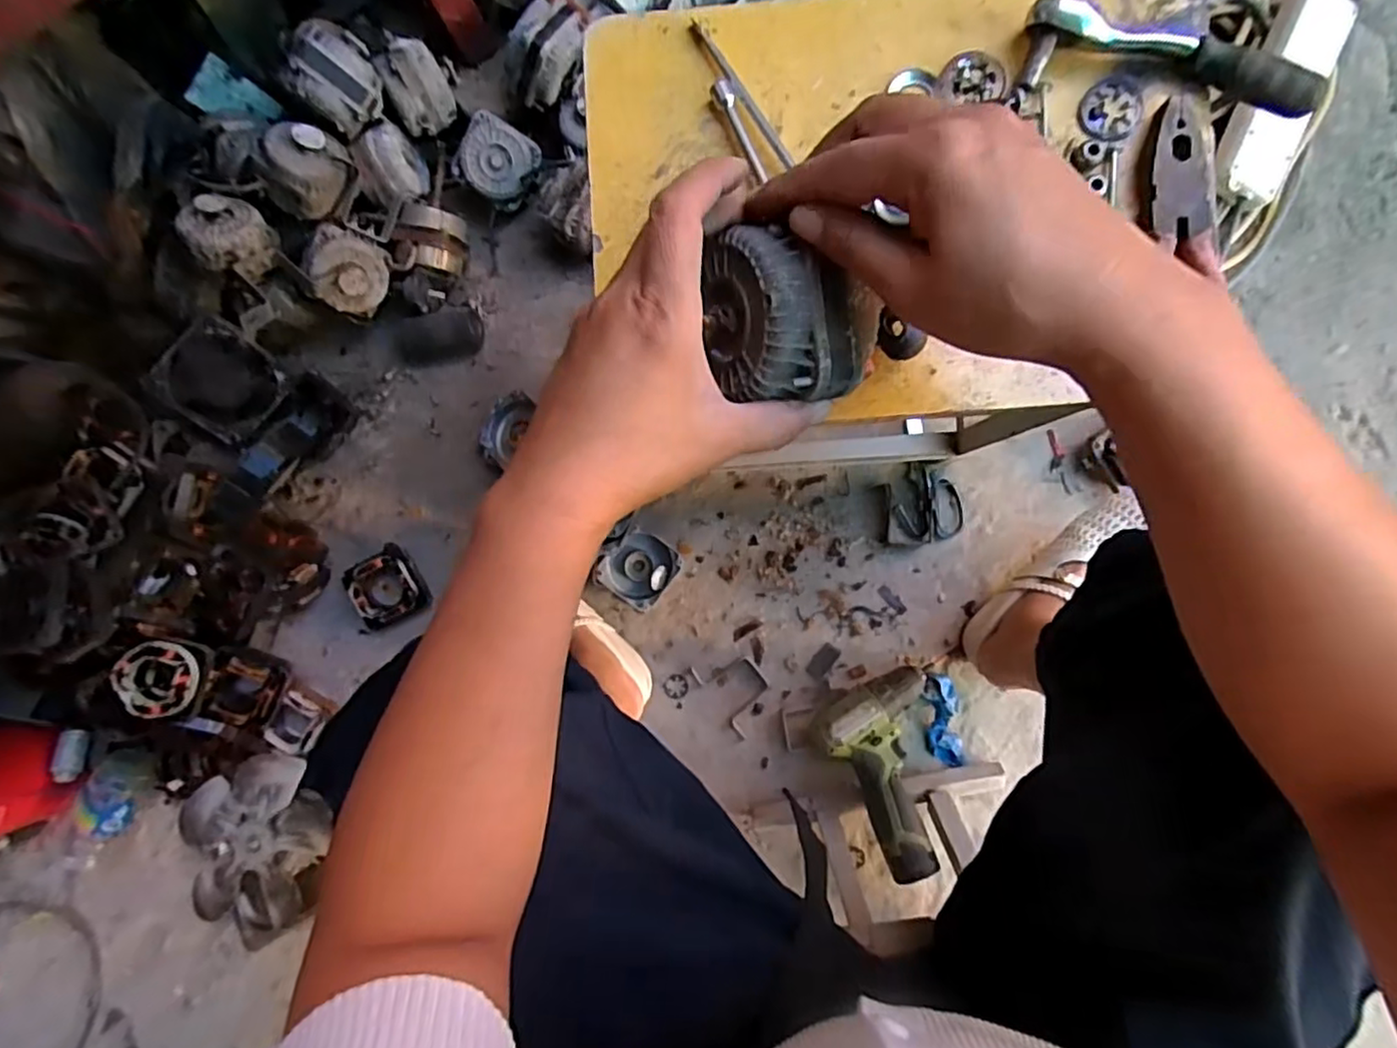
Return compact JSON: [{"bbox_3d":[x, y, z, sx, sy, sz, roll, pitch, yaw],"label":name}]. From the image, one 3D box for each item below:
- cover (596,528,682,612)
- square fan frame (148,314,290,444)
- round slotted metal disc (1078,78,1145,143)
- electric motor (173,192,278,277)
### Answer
[{"bbox_3d":[-0.071,0.053,0.799,0.077,0.029,0.084,39,91,4],"label":"cover"},{"bbox_3d":[-0.555,-0.167,0.774,0.112,0.048,0.117,40,84,-38],"label":"square fan frame"},{"bbox_3d":[0.221,-0.221,0.355,0.031,0.004,0.033,0,88,4],"label":"round slotted metal disc"},{"bbox_3d":[-0.501,-0.307,0.707,0.074,0.050,0.074,0,88,4],"label":"electric motor"}]

